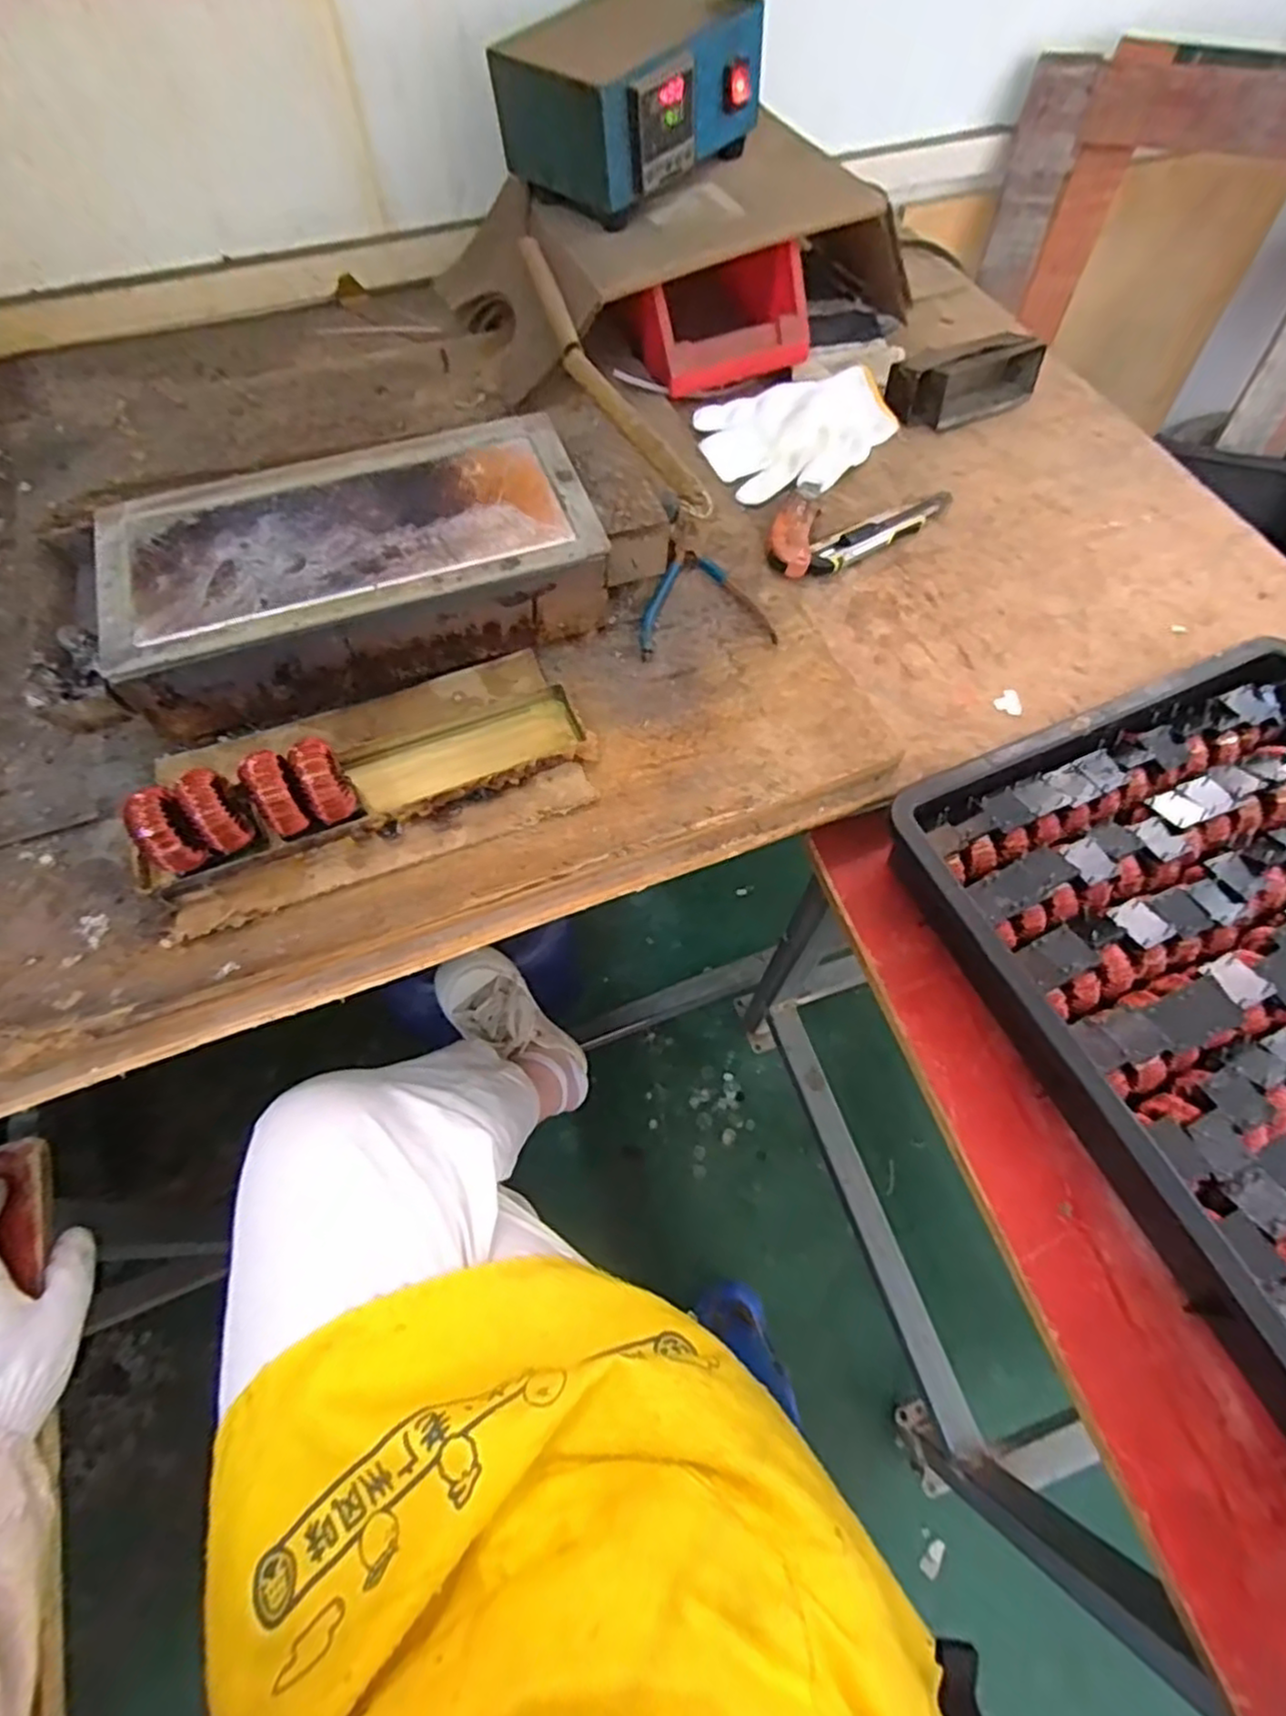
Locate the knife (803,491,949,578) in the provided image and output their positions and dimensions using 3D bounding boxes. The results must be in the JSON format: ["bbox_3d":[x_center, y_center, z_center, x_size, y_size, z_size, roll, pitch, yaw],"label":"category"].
[{"bbox_3d":[0.219,-0.302,0.650,0.174,0.013,0.028,-32,68,-16],"label":"knife"}]

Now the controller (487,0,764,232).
[{"bbox_3d":[-0.012,-0.700,0.650,0.157,0.107,0.193,39,69,17],"label":"controller"}]

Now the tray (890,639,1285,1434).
[{"bbox_3d":[0.454,0.128,0.449,0.374,0.087,0.541,-22,65,-12],"label":"tray"}]

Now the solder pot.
[{"bbox_3d":[-0.207,-0.212,0.533,0.331,0.092,0.165,-18,65,-10],"label":"solder pot"}]

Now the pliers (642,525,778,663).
[{"bbox_3d":[0.038,-0.225,0.585,0.109,0.012,0.135,-12,64,-7],"label":"pliers"}]

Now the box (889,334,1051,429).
[{"bbox_3d":[0.331,-0.487,0.715,0.154,0.056,0.056,-17,64,-10],"label":"box"}]

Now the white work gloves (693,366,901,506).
[{"bbox_3d":[0.159,-0.425,0.703,0.196,0.026,0.123,-19,65,-10],"label":"white work gloves"}]

